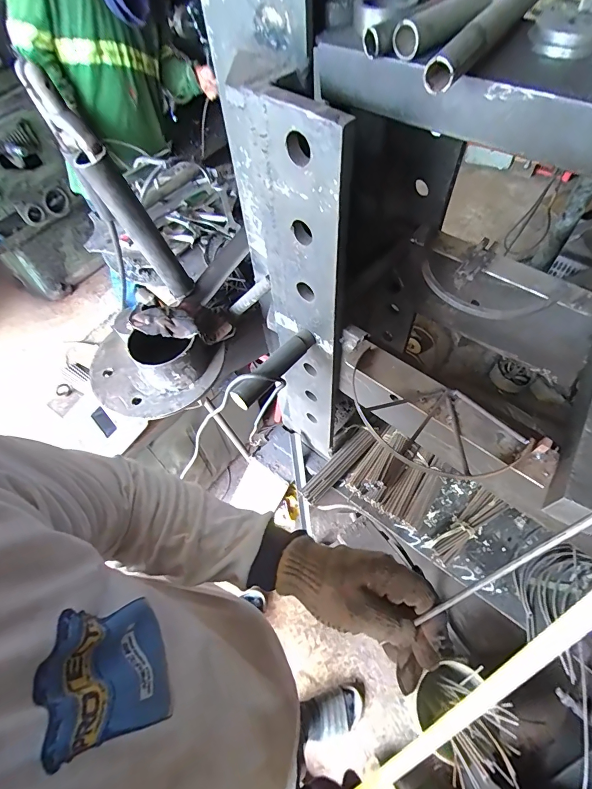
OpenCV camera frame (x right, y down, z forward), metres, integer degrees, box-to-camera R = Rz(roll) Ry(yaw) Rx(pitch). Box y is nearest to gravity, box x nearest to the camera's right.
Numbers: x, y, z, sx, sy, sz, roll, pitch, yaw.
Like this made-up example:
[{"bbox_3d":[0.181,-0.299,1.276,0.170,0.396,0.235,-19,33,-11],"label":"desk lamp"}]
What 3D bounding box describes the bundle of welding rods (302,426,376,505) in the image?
[{"bbox_3d":[0.118,0.188,1.032,0.253,0.032,0.049,-41,63,-20],"label":"bundle of welding rods"}]

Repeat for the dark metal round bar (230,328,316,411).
[{"bbox_3d":[-0.031,-0.040,0.590,0.035,0.031,0.157,37,67,24],"label":"dark metal round bar"}]

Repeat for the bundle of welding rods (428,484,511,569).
[{"bbox_3d":[0.421,0.315,0.936,0.224,0.042,0.066,-34,61,-16],"label":"bundle of welding rods"}]

